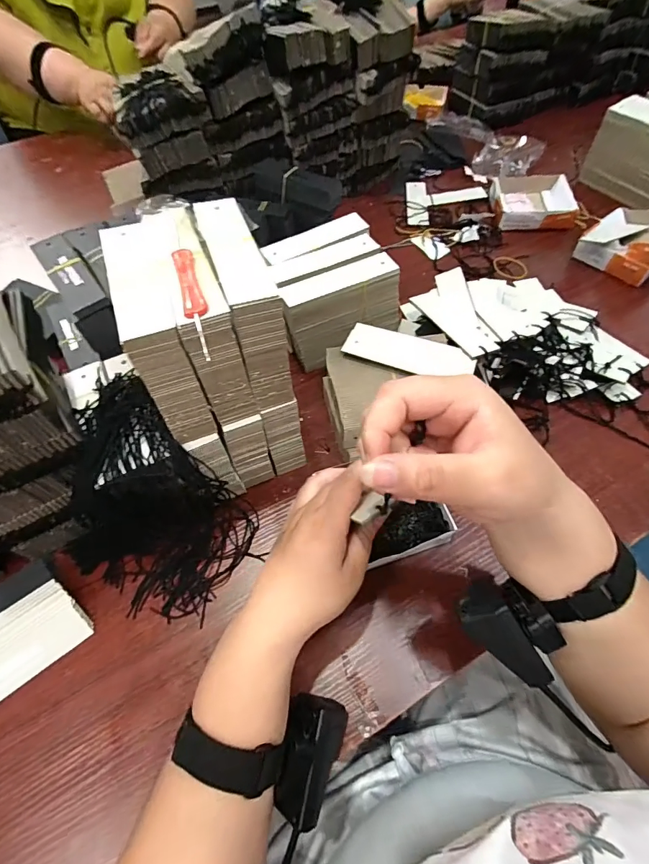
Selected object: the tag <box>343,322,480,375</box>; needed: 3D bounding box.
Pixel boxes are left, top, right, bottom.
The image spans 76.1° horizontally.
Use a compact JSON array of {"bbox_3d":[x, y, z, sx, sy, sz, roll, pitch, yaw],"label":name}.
[{"bbox_3d":[0.087,-0.082,0.423,0.126,0.007,0.045,19,62,8],"label":"tag"}]

